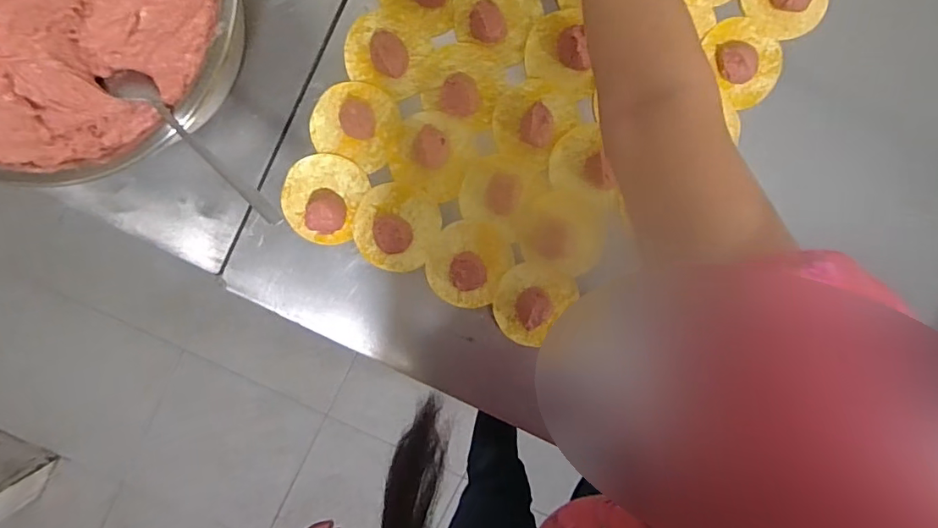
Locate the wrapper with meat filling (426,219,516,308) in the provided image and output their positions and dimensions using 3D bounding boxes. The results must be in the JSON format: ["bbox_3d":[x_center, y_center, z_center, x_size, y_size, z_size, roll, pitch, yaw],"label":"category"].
[{"bbox_3d":[0.000,-0.002,0.492,0.076,0.019,0.085,31,94,-5],"label":"wrapper with meat filling"}]

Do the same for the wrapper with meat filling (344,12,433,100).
[{"bbox_3d":[-0.075,-0.196,0.469,0.077,0.024,0.068,22,95,-4],"label":"wrapper with meat filling"}]

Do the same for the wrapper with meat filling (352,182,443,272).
[{"bbox_3d":[-0.071,-0.036,0.484,0.077,0.022,0.082,0,96,-2],"label":"wrapper with meat filling"}]

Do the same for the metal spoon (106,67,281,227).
[{"bbox_3d":[-0.191,-0.086,0.364,0.155,0.027,0.022,40,93,-5],"label":"metal spoon"}]

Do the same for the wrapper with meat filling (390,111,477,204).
[{"bbox_3d":[-0.034,-0.104,0.482,0.071,0.018,0.075,21,95,-4],"label":"wrapper with meat filling"}]

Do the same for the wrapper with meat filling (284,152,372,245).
[{"bbox_3d":[-0.139,-0.063,0.482,0.072,0.019,0.081,21,95,-4],"label":"wrapper with meat filling"}]

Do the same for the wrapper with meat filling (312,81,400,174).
[{"bbox_3d":[-0.107,-0.132,0.476,0.076,0.018,0.072,22,95,-4],"label":"wrapper with meat filling"}]

